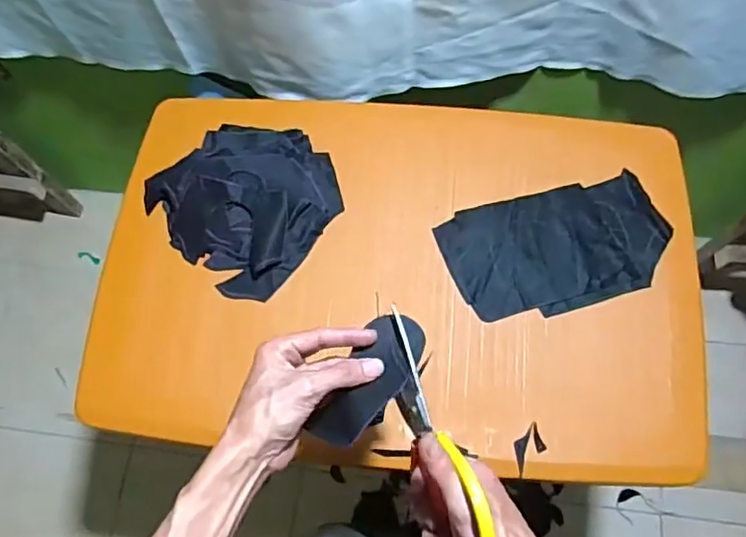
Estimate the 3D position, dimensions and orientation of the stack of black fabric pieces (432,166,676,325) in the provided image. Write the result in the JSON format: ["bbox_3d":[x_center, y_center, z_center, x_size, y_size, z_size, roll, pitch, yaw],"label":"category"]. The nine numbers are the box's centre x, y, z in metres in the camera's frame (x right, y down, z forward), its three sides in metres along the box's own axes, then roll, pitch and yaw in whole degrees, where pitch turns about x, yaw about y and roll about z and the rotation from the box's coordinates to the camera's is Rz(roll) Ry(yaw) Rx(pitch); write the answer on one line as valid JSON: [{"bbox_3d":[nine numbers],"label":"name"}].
[{"bbox_3d":[0.237,-0.028,0.767,0.277,0.005,0.157,-16,71,-4],"label":"stack of black fabric pieces"}]

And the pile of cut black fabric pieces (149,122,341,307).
[{"bbox_3d":[-0.167,-0.102,0.788,0.233,0.043,0.228,39,76,14],"label":"pile of cut black fabric pieces"}]

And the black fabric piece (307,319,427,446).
[{"bbox_3d":[-0.003,0.094,0.504,0.051,0.018,0.122,34,79,13],"label":"black fabric piece"}]

